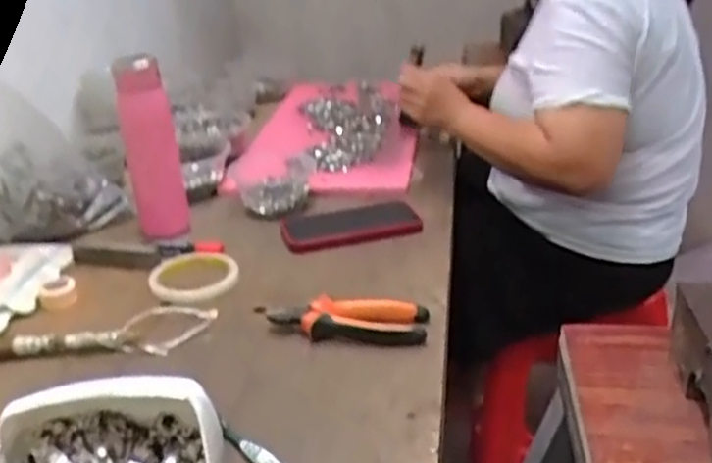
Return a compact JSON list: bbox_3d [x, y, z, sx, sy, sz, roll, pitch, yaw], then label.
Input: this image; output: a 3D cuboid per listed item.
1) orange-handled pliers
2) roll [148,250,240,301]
[{"bbox_3d":[-0.009,0.084,0.712,0.151,0.033,0.042,-1,25,6],"label":"orange-handled pliers"},{"bbox_3d":[-0.180,0.049,0.826,0.098,0.017,0.095,-1,25,0],"label":"roll"}]

